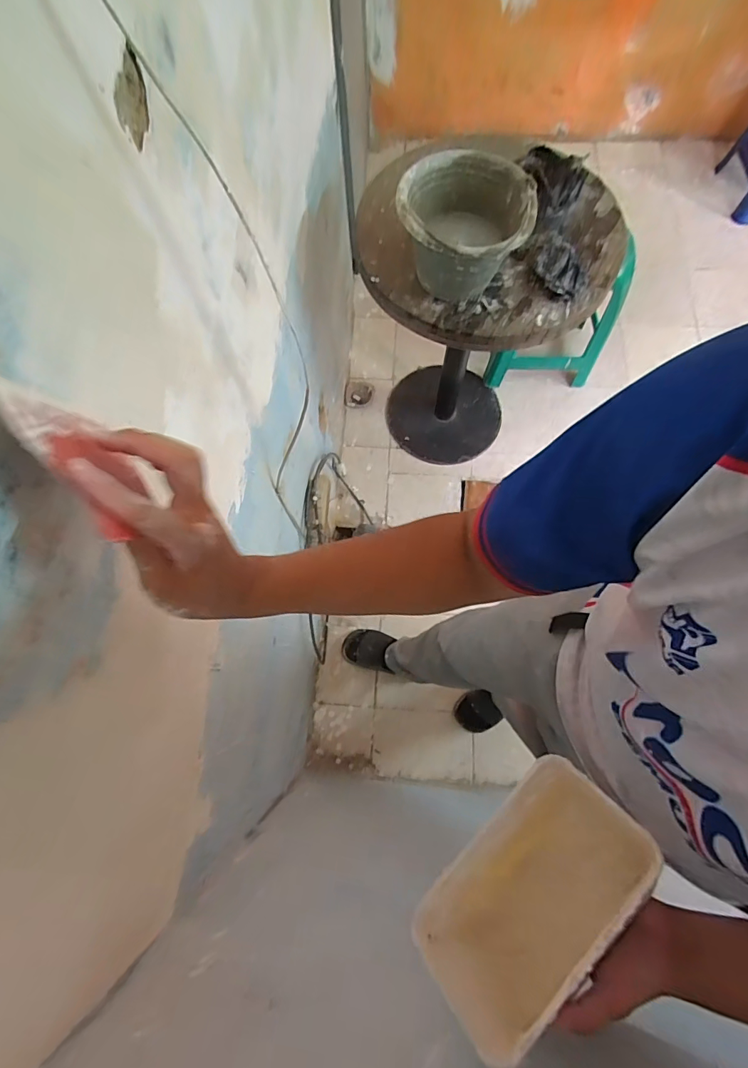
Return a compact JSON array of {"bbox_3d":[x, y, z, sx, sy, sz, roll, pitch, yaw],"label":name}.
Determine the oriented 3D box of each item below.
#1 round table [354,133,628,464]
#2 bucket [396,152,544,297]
[{"bbox_3d":[0.252,-0.549,1.345,0.562,0.805,0.512,-1,72,2],"label":"round table"},{"bbox_3d":[0.173,-0.591,0.891,0.248,0.155,0.251,-1,72,2],"label":"bucket"}]

